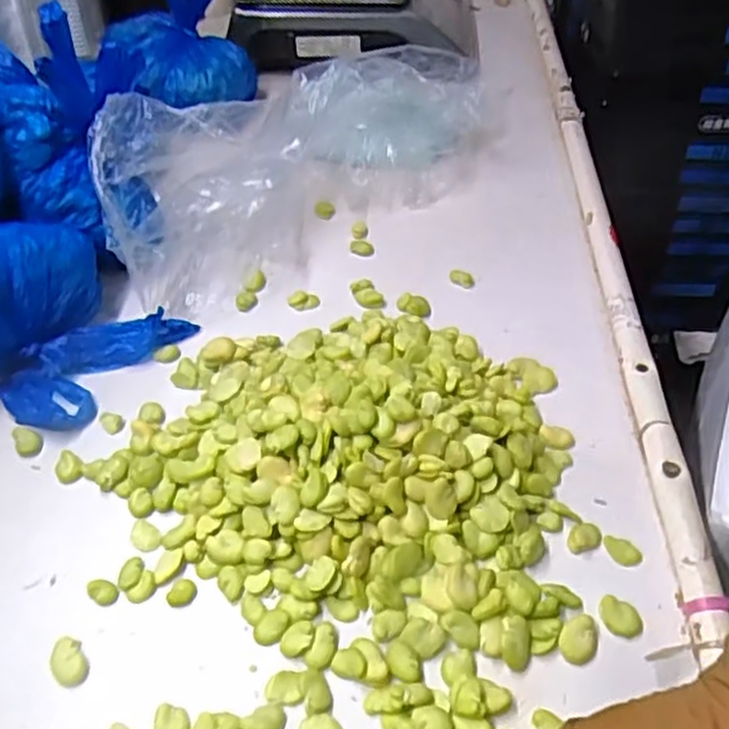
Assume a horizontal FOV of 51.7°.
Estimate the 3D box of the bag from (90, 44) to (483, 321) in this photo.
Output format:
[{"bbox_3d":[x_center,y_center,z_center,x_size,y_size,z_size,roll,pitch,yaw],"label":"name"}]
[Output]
[{"bbox_3d":[-0.064,-0.217,0.748,0.436,0.173,0.123,-34,54,-29],"label":"bag"}]

